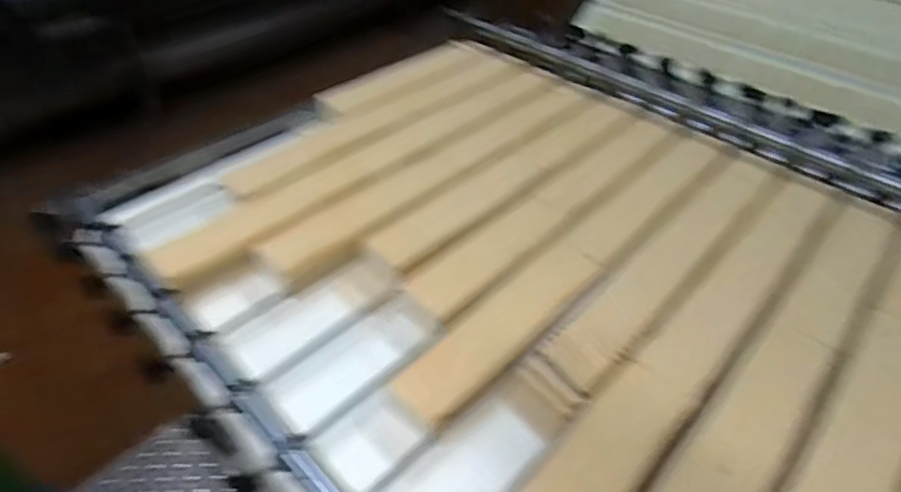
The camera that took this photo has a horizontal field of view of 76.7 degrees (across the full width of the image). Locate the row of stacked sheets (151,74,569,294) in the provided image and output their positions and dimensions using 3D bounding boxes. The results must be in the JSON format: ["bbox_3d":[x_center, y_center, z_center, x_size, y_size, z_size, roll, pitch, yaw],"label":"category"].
[{"bbox_3d":[-0.099,-0.159,0.932,0.773,0.027,0.103,-33,53,-25],"label":"row of stacked sheets"}]

